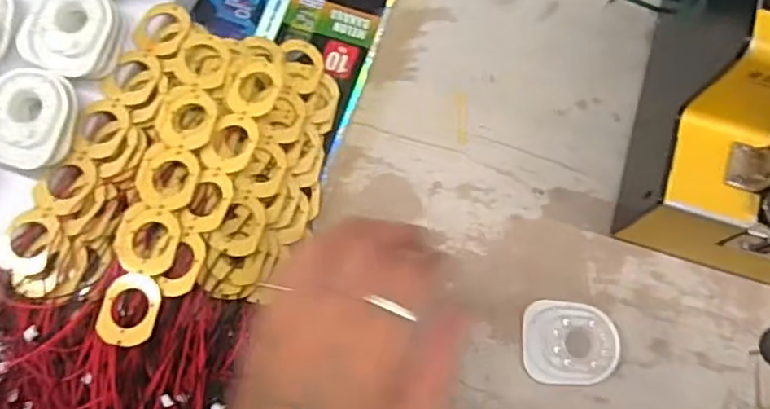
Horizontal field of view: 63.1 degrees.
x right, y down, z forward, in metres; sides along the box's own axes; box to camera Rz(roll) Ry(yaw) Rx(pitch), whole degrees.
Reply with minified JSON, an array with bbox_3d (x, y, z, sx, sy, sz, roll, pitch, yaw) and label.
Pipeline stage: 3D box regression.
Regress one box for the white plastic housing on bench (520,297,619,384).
[{"bbox_3d":[0.114,0.085,0.384,0.057,0.006,0.049,3,73,-1],"label":"white plastic housing on bench"}]

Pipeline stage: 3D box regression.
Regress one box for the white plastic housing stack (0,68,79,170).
[{"bbox_3d":[-0.214,-0.051,0.375,0.051,0.020,0.057,12,73,2],"label":"white plastic housing stack"}]

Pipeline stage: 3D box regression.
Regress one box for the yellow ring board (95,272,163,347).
[{"bbox_3d":[-0.140,0.058,0.345,0.032,0.007,0.040,4,70,5],"label":"yellow ring board"}]

